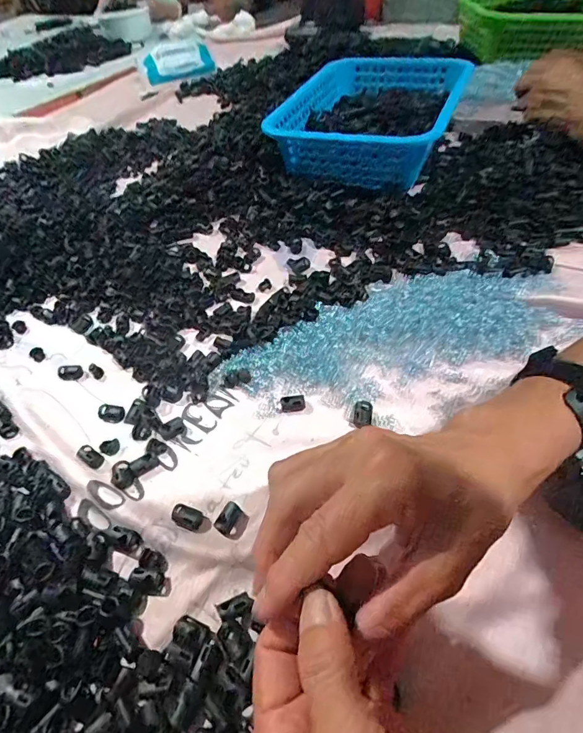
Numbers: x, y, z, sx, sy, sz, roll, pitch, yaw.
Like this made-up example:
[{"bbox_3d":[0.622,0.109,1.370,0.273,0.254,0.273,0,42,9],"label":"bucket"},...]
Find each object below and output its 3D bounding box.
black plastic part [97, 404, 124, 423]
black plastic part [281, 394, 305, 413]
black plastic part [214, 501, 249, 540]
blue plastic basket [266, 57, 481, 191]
[{"bbox_3d":[-0.151,0.039,0.365,0.021,0.009,0.014,8,50,12],"label":"black plastic part"},{"bbox_3d":[0.001,0.030,0.356,0.019,0.007,0.012,-3,49,2],"label":"black plastic part"},{"bbox_3d":[-0.040,0.104,0.295,0.018,0.008,0.019,17,53,19],"label":"black plastic part"},{"bbox_3d":[0.109,-0.345,0.608,0.205,0.076,0.295,16,52,18],"label":"blue plastic basket"}]

